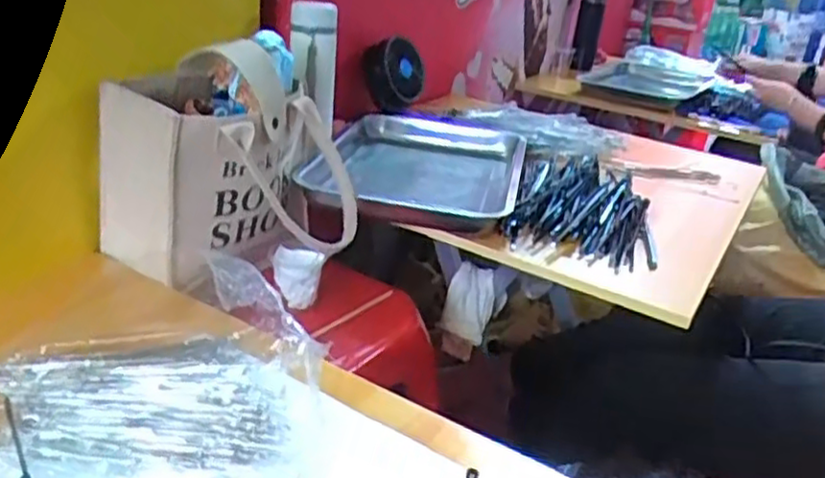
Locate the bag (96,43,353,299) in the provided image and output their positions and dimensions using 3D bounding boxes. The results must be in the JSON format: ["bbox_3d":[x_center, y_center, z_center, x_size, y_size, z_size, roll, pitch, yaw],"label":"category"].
[{"bbox_3d":[-0.199,-0.076,0.768,0.253,0.224,0.171,18,27,23],"label":"bag"}]

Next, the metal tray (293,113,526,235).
[{"bbox_3d":[0.011,-0.094,0.958,0.272,0.050,0.336,9,25,4],"label":"metal tray"}]

